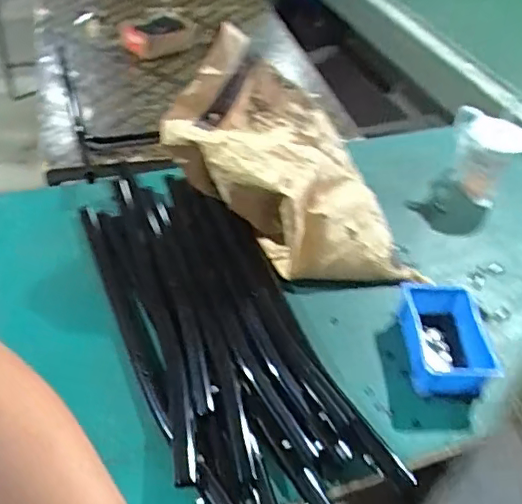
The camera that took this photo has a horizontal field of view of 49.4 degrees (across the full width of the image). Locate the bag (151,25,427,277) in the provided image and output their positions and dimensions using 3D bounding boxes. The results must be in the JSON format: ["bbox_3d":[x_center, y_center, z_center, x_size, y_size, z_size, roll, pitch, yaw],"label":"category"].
[{"bbox_3d":[0.051,-0.122,0.798,0.344,0.258,0.211,0,47,-1],"label":"bag"}]

